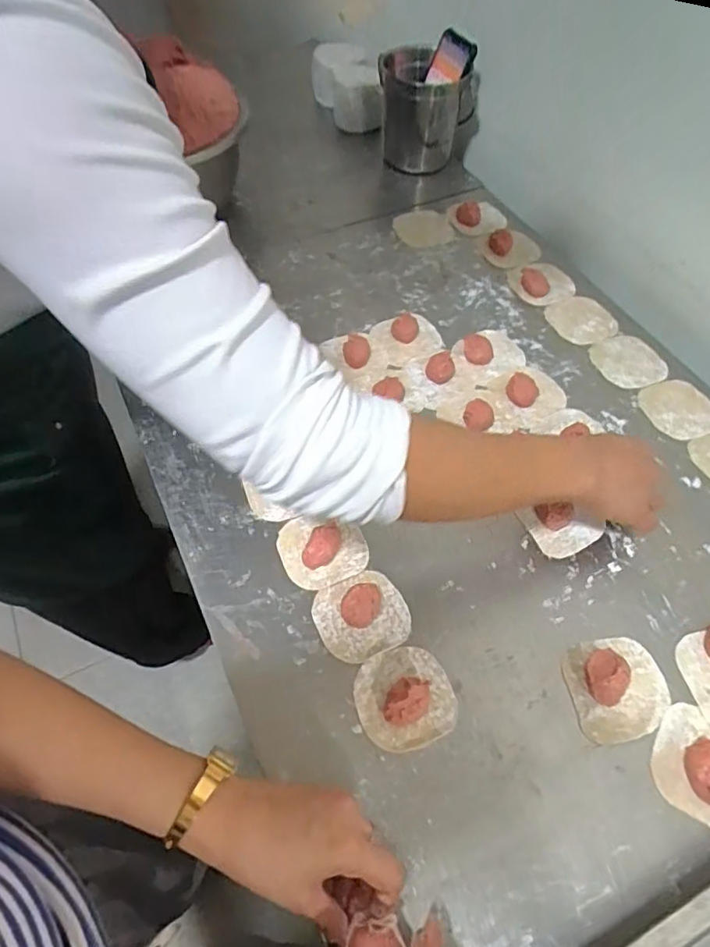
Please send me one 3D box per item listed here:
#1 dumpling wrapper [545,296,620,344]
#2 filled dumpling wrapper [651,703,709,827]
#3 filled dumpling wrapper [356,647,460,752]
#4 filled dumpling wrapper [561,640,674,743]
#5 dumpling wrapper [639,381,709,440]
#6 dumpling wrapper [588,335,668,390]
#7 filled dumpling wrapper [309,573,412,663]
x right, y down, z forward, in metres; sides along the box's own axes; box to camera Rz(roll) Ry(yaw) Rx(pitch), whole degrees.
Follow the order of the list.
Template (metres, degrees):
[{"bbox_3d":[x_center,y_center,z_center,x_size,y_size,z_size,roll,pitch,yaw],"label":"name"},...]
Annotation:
[{"bbox_3d":[0.283,-0.193,0.702,0.078,0.004,0.077,0,58,-1],"label":"dumpling wrapper"},{"bbox_3d":[0.271,0.221,0.421,0.076,0.023,0.077,29,62,16],"label":"filled dumpling wrapper"},{"bbox_3d":[0.040,0.176,0.446,0.077,0.025,0.074,-16,59,-10],"label":"filled dumpling wrapper"},{"bbox_3d":[0.216,0.170,0.453,0.082,0.021,0.076,-11,58,-7],"label":"filled dumpling wrapper"},{"bbox_3d":[0.365,-0.071,0.627,0.084,0.007,0.076,-14,59,-10],"label":"dumpling wrapper"},{"bbox_3d":[0.323,-0.134,0.662,0.080,0.004,0.078,0,58,-1],"label":"dumpling wrapper"},{"bbox_3d":[0.007,0.120,0.484,0.077,0.022,0.071,-21,60,-13],"label":"filled dumpling wrapper"}]

